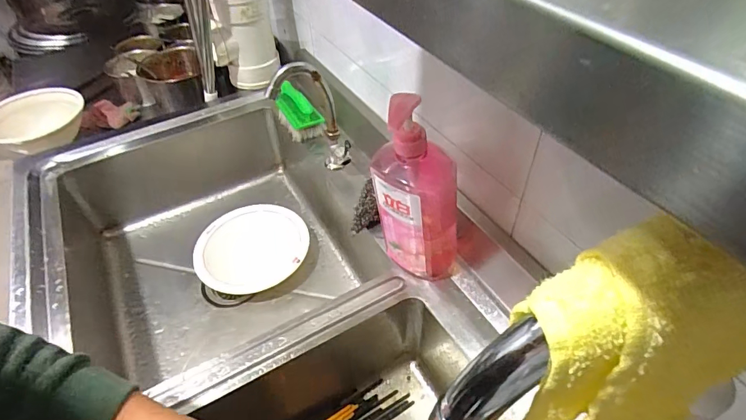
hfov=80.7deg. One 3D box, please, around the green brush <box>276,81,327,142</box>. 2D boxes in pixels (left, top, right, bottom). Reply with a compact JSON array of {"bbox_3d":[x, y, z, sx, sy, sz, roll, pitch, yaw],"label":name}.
[{"bbox_3d":[-0.148,-0.195,0.847,0.063,0.067,0.126,-25,49,-20],"label":"green brush"}]

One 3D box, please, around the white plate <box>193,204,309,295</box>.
[{"bbox_3d":[-0.230,0.068,0.831,0.202,0.018,0.202,-2,45,2],"label":"white plate"}]

